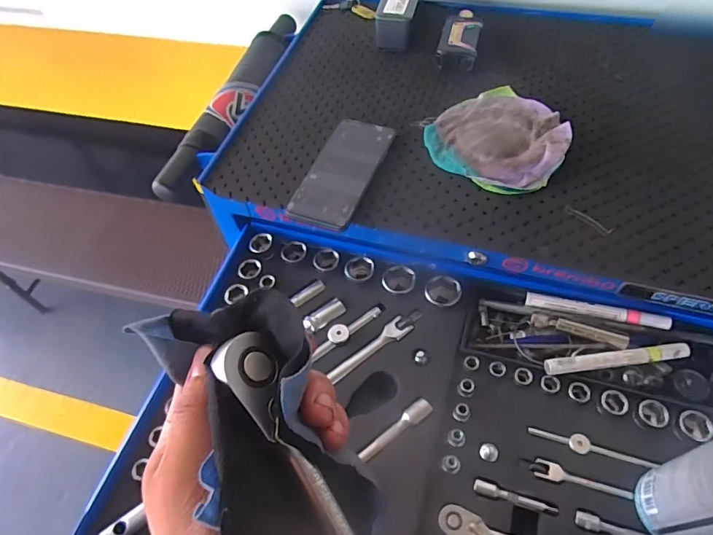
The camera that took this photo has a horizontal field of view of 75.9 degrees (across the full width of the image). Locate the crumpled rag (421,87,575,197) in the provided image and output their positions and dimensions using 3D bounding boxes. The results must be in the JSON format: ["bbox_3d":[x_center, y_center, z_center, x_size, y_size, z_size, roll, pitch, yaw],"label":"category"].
[{"bbox_3d":[0.174,-0.161,0.546,0.156,0.029,0.157,34,65,24],"label":"crumpled rag"}]

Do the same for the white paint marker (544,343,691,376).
[{"bbox_3d":[0.263,0.093,0.463,0.142,0.013,0.016,-7,56,0],"label":"white paint marker"}]

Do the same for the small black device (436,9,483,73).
[{"bbox_3d":[0.147,-0.323,0.646,0.053,0.031,0.101,11,57,12],"label":"small black device"}]

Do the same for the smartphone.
[{"bbox_3d":[-0.015,-0.115,0.537,0.075,0.013,0.163,18,59,16],"label":"smartphone"}]

